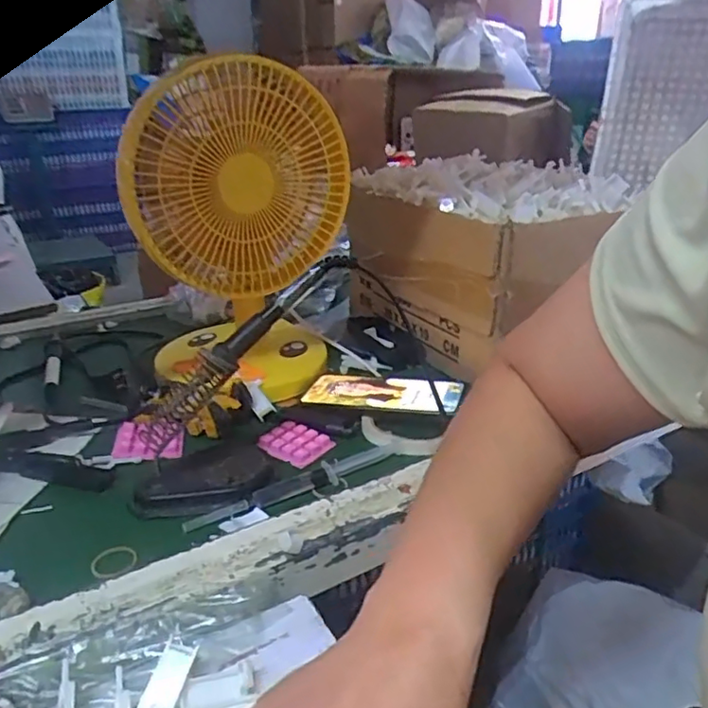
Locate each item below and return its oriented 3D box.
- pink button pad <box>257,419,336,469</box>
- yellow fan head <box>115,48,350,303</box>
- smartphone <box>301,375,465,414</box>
[{"bbox_3d":[-0.053,0.081,0.568,0.055,0.013,0.052,17,31,34],"label":"pink button pad"},{"bbox_3d":[-0.114,-0.165,0.590,0.208,0.209,0.068,-13,27,-26],"label":"yellow fan head"},{"bbox_3d":[0.028,0.036,0.631,0.151,0.012,0.075,7,27,18],"label":"smartphone"}]

